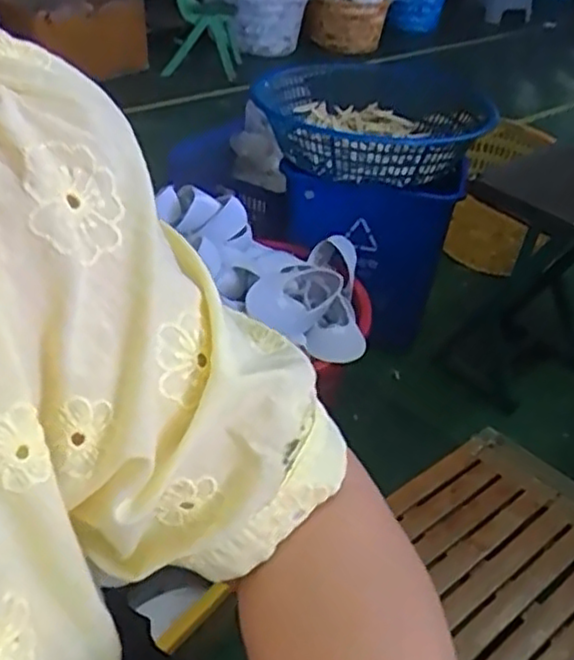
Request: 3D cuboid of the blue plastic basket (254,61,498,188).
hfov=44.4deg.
[{"bbox_3d":[0.215,-0.491,1.644,0.491,0.143,0.570,16,38,17],"label":"blue plastic basket"}]

